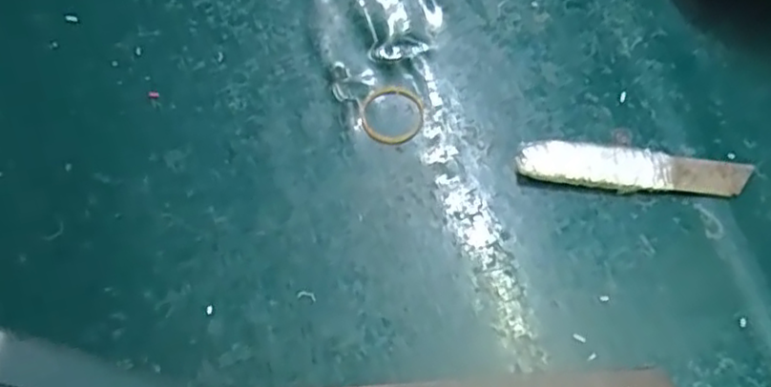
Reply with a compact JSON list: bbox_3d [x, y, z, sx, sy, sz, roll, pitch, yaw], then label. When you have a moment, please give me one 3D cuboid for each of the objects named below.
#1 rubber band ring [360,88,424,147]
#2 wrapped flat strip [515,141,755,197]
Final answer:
[{"bbox_3d":[0.003,-0.038,0.330,0.030,0.004,0.032,0,64,0],"label":"rubber band ring"},{"bbox_3d":[0.112,-0.011,0.315,0.103,0.008,0.022,5,64,2],"label":"wrapped flat strip"}]

